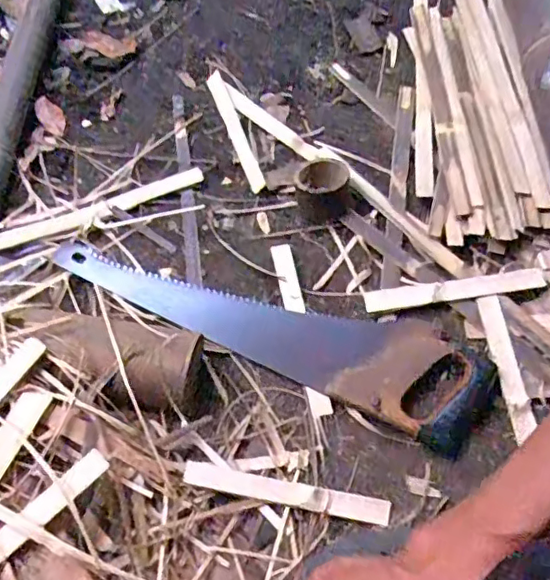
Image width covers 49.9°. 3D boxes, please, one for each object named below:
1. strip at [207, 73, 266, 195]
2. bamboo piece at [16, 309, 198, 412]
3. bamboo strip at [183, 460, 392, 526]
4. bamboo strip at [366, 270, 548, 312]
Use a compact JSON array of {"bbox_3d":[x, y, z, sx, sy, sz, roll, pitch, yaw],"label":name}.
[{"bbox_3d":[-0.056,-0.222,0.816,0.023,0.004,0.210,-25,67,7],"label":"strip"},{"bbox_3d":[-0.172,0.071,0.612,0.189,0.059,0.094,12,62,6],"label":"bamboo piece"},{"bbox_3d":[0.014,0.200,0.586,0.205,0.007,0.024,13,55,-3],"label":"bamboo strip"},{"bbox_3d":[0.208,-0.001,0.677,0.209,0.009,0.028,-6,62,-4],"label":"bamboo strip"}]

